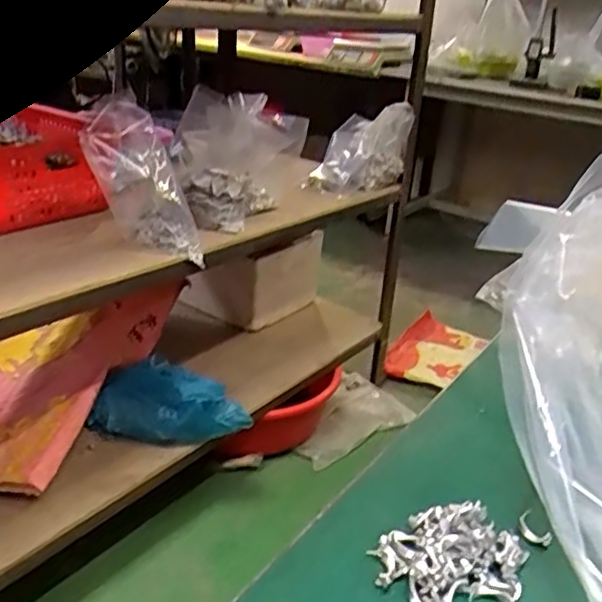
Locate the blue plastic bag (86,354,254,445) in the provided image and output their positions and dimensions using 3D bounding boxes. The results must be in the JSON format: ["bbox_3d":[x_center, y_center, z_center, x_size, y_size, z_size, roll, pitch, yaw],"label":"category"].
[{"bbox_3d":[-0.238,0.192,1.175,0.282,0.124,0.105,12,25,13],"label":"blue plastic bag"}]

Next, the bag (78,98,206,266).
[{"bbox_3d":[-0.251,-0.181,1.036,0.107,0.290,0.094,-33,-6,41],"label":"bag"}]

